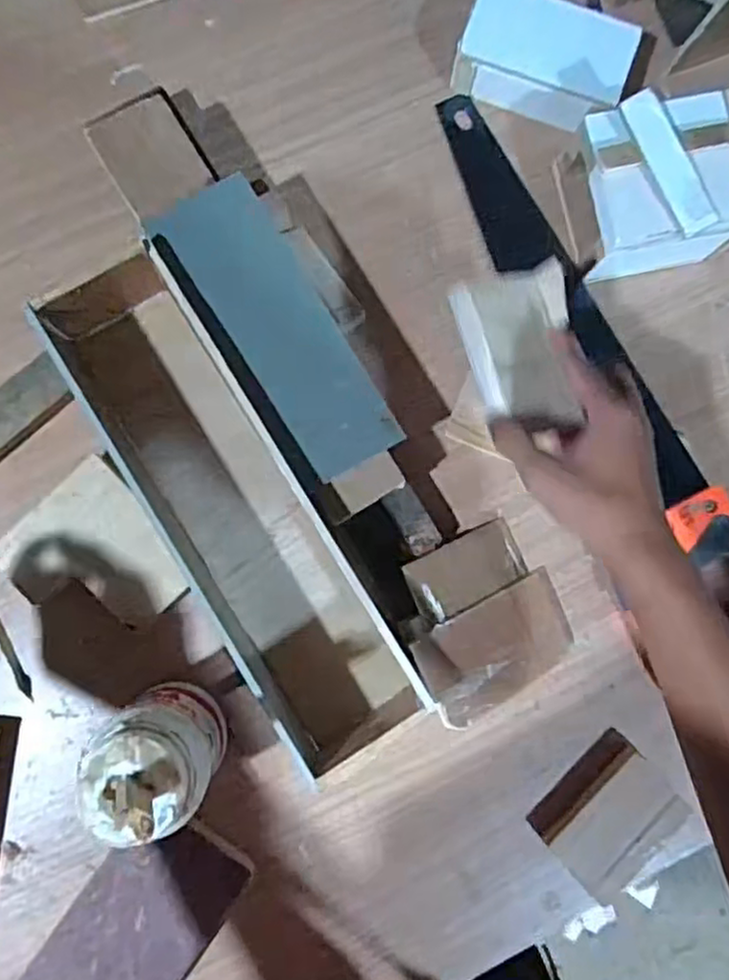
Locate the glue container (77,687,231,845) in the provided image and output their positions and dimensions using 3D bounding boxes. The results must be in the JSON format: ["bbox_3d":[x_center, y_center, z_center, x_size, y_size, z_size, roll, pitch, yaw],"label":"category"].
[{"bbox_3d":[-0.135,0.173,0.453,0.077,0.135,0.070,20,83,-1],"label":"glue container"}]

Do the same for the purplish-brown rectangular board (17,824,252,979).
[{"bbox_3d":[-0.184,0.346,0.491,0.097,0.020,0.238,35,82,1],"label":"purplish-brown rectangular board"}]

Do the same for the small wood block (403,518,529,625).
[{"bbox_3d":[0.080,0.061,0.532,0.105,0.015,0.051,-23,85,-33],"label":"small wood block"}]

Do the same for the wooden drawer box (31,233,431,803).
[{"bbox_3d":[-0.099,0.009,0.504,0.113,0.082,0.397,-31,87,-7],"label":"wooden drawer box"}]

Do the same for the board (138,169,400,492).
[{"bbox_3d":[-0.059,-0.119,0.501,0.073,0.009,0.227,-33,88,-7],"label":"board"}]

